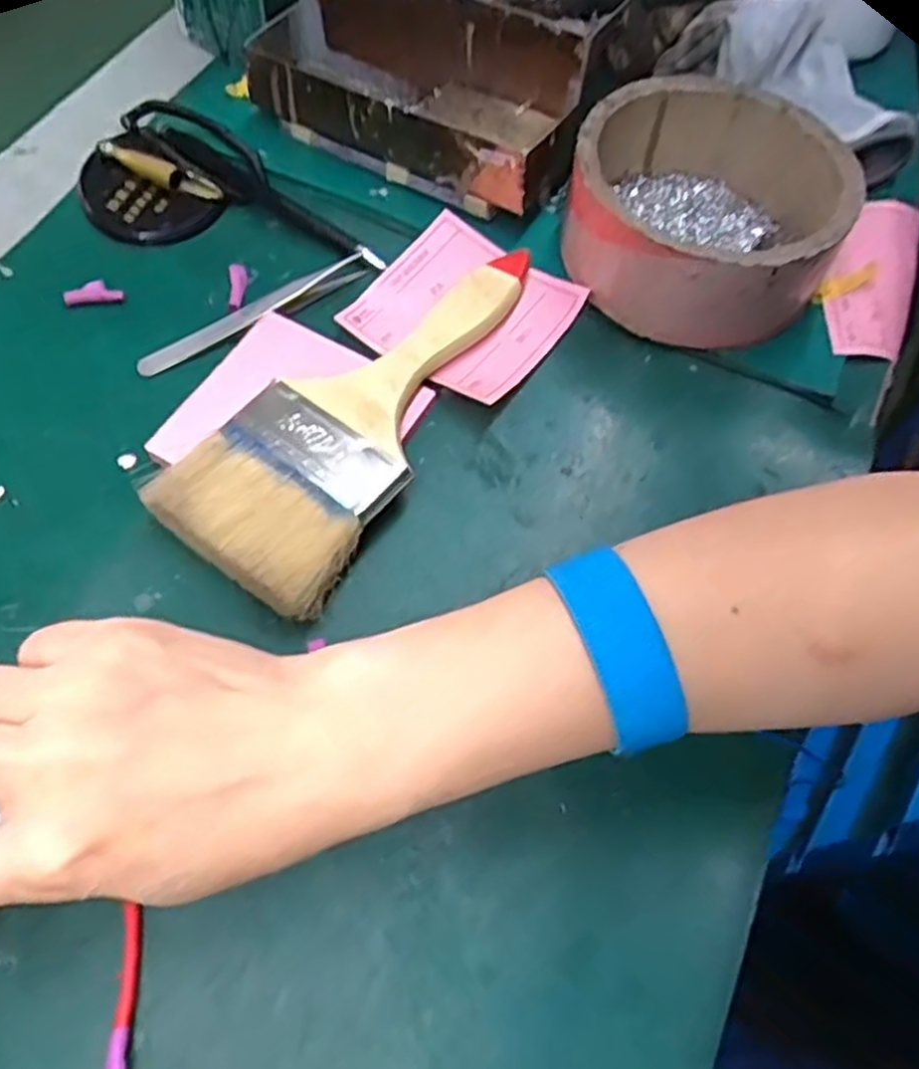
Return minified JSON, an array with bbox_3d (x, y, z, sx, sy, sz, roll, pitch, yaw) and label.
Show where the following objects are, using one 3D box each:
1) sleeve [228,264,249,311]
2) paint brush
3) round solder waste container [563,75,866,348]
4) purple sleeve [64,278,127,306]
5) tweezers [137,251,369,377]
[{"bbox_3d":[-0.102,-0.115,0.362,0.009,0.004,0.029,-6,63,-6],"label":"sleeve"},{"bbox_3d":[-0.041,-0.057,0.325,0.073,0.026,0.188,27,64,11],"label":"paint brush"},{"bbox_3d":[0.110,-0.150,0.366,0.116,0.057,0.121,1,62,-2],"label":"round solder waste container"},{"bbox_3d":[-0.165,-0.109,0.356,0.025,0.006,0.009,-8,63,-8],"label":"purple sleeve"},{"bbox_3d":[-0.091,-0.099,0.353,0.110,0.006,0.018,-33,68,-19],"label":"tweezers"}]

